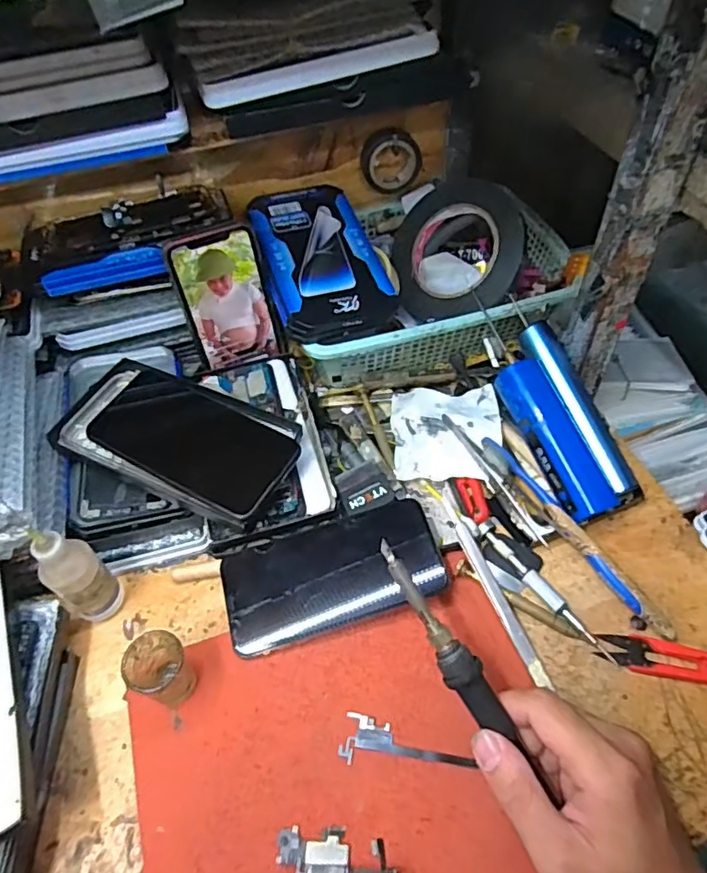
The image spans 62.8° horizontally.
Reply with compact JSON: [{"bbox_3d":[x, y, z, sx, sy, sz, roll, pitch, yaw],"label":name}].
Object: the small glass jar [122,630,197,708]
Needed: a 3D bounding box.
[{"bbox_3d":[-0.124,0.151,0.378,0.034,0.045,0.036,-2,52,2],"label":"small glass jar"}]

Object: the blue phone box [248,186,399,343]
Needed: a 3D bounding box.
[{"bbox_3d":[-0.031,-0.160,0.531,0.104,0.028,0.173,-14,63,-13],"label":"blue phone box"}]

